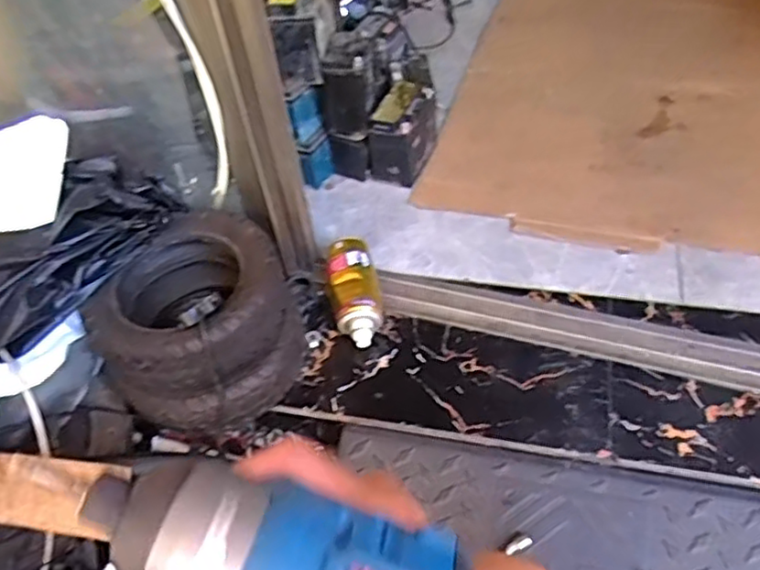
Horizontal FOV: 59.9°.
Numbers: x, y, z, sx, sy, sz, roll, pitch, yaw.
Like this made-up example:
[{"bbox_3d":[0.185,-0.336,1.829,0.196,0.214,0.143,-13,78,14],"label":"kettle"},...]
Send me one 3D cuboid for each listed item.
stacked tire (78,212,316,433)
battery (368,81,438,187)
[{"bbox_3d":[-0.240,0.051,0.888,0.244,0.160,0.256,-3,48,4],"label":"stacked tire"},{"bbox_3d":[0.047,-0.275,1.185,0.083,0.133,0.146,17,52,20],"label":"battery"}]

